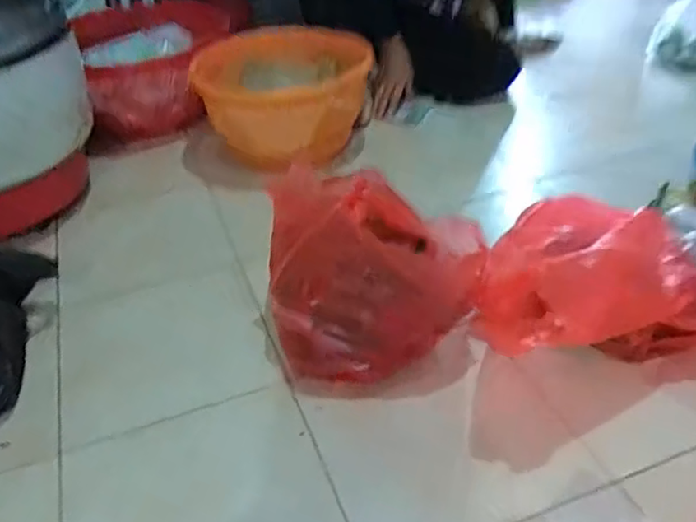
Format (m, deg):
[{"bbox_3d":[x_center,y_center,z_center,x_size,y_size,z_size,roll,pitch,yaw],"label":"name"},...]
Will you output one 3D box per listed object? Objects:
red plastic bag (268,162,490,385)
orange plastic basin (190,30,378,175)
[{"bbox_3d":[0.031,0.000,0.854,0.271,0.237,0.228,-11,39,-6],"label":"red plastic bag"},{"bbox_3d":[-0.136,-0.370,1.395,0.388,0.155,0.417,-4,39,3],"label":"orange plastic basin"}]

